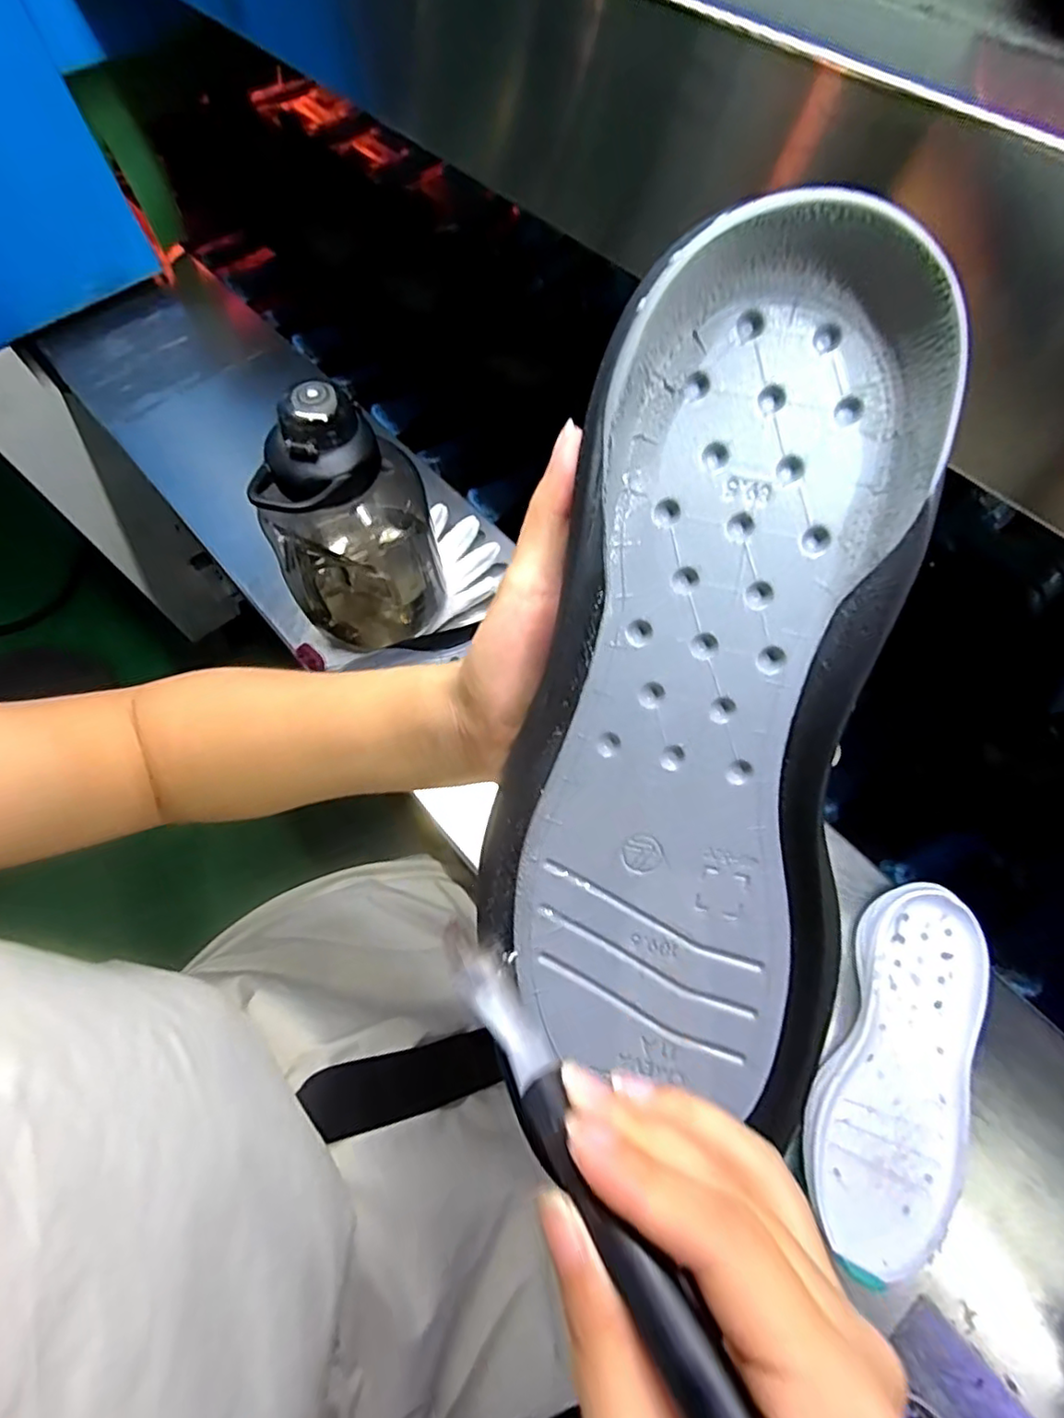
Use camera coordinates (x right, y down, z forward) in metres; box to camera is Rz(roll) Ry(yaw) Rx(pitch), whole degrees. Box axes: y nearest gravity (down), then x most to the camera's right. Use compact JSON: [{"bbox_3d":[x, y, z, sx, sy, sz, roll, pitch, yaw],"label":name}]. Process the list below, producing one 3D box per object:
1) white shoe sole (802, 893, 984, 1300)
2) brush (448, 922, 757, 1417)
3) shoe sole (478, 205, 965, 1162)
[{"bbox_3d":[0.241,0.231,0.411,0.085,0.031,0.226,25,68,13],"label":"white shoe sole"},{"bbox_3d":[0.021,0.123,0.145,0.015,0.014,0.185,-33,42,-12],"label":"brush"},{"bbox_3d":[0.052,-0.002,0.197,0.112,0.024,0.260,10,101,7],"label":"shoe sole"}]

